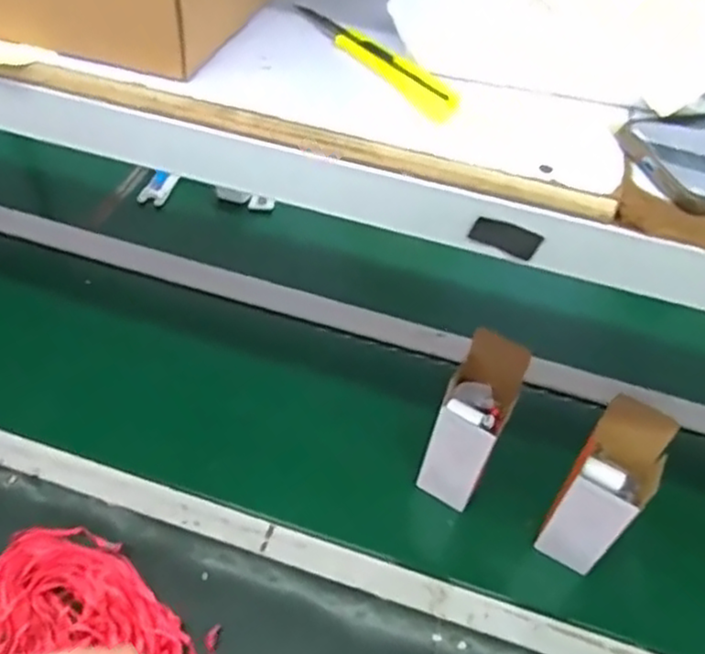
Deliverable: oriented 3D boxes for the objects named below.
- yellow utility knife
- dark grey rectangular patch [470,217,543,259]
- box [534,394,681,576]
[{"bbox_3d":[0.014,-0.167,0.429,0.022,0.009,0.149,-28,57,-24],"label":"yellow utility knife"},{"bbox_3d":[0.086,-0.050,0.390,0.038,0.021,0.004,16,51,9],"label":"dark grey rectangular patch"},{"bbox_3d":[0.259,0.172,0.721,0.075,0.222,0.074,27,53,18],"label":"box"}]

